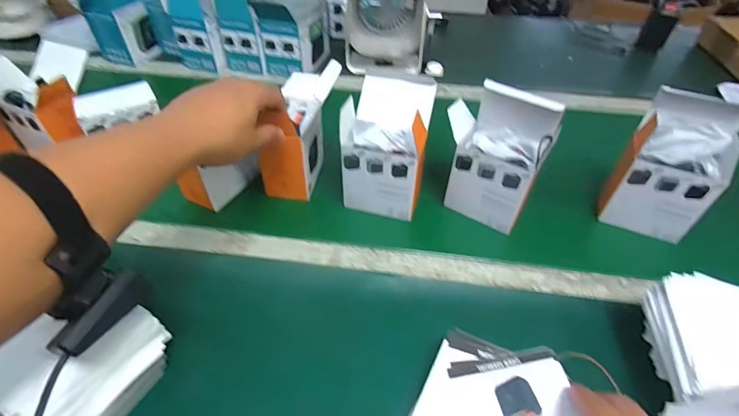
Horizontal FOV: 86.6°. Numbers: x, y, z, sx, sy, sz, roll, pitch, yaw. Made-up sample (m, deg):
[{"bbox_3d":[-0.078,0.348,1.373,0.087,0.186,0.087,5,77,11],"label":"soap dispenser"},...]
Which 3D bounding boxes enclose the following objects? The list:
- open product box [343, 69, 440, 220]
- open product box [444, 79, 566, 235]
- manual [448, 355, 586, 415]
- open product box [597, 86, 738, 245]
[{"bbox_3d":[0.025,-0.082,0.530,0.101,0.159,0.108,10,40,13],"label":"open product box"},{"bbox_3d":[0.157,-0.061,0.514,0.132,0.182,0.061,23,45,26],"label":"open product box"},{"bbox_3d":[0.128,0.176,0.323,0.098,0.004,0.099,-7,48,-6],"label":"manual"},{"bbox_3d":[0.376,-0.047,0.495,0.116,0.176,0.068,20,43,24],"label":"open product box"}]

